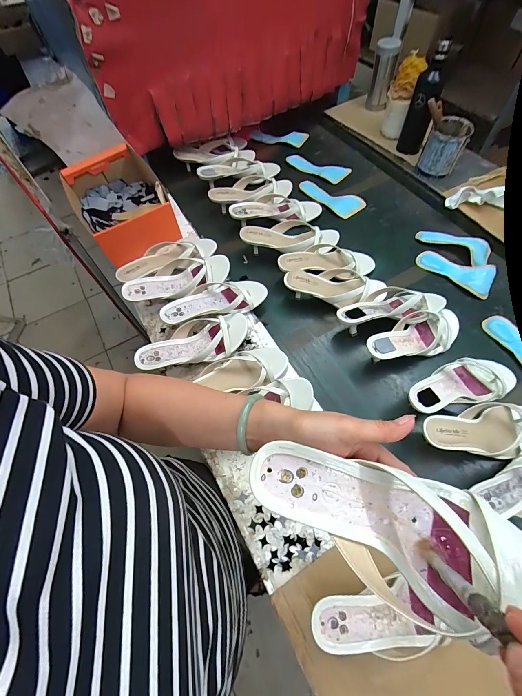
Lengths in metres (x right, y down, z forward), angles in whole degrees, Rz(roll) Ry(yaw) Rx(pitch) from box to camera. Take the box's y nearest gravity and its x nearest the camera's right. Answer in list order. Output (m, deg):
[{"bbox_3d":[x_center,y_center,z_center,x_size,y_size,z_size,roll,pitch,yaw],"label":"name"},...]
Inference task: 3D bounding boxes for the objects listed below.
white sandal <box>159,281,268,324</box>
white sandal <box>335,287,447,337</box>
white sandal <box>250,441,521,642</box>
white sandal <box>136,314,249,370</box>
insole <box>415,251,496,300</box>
[{"bbox_3d":[-0.101,-0.106,0.673,0.229,0.058,0.080,-25,58,-11],"label":"white sandal"},{"bbox_3d":[0.284,-0.085,0.682,0.240,0.065,0.099,-15,63,-3],"label":"white sandal"},{"bbox_3d":[0.098,0.139,0.235,0.223,0.049,0.092,19,60,10],"label":"white sandal"},{"bbox_3d":[-0.134,-0.014,0.628,0.231,0.059,0.097,-23,63,-7],"label":"white sandal"},{"bbox_3d":[0.489,-0.200,0.763,0.084,0.031,0.186,-42,67,-16],"label":"insole"}]

